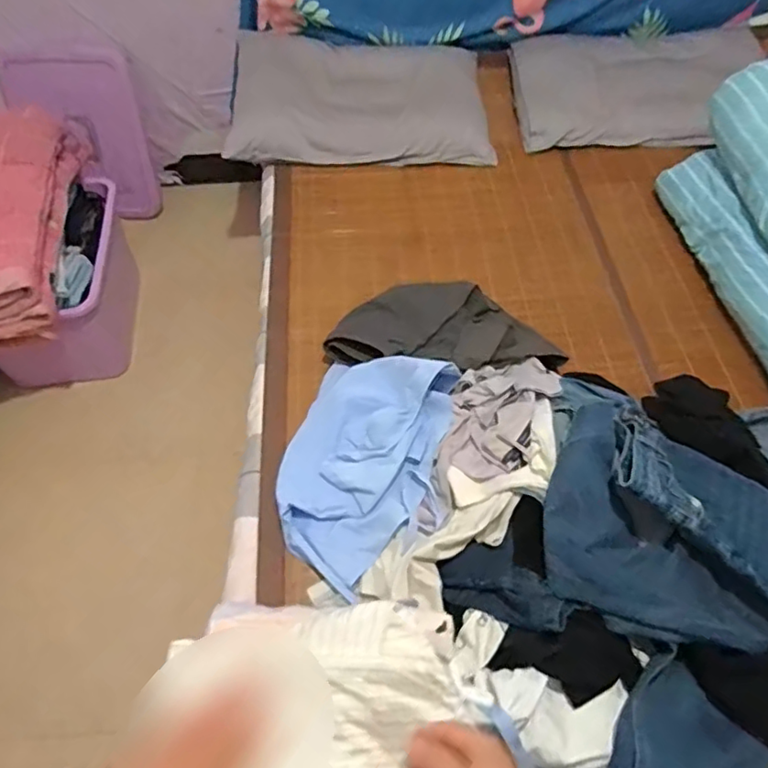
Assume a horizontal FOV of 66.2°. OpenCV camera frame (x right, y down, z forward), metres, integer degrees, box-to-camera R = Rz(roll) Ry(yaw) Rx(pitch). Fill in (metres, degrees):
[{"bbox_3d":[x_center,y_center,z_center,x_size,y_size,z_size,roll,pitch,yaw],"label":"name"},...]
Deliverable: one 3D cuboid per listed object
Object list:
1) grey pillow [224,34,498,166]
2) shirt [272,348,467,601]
[{"bbox_3d":[-0.080,-0.742,1.577,0.695,0.143,0.397,-4,56,-2],"label":"grey pillow"},{"bbox_3d":[-0.035,0.124,0.954,0.266,0.110,0.371,10,57,7],"label":"shirt"}]

